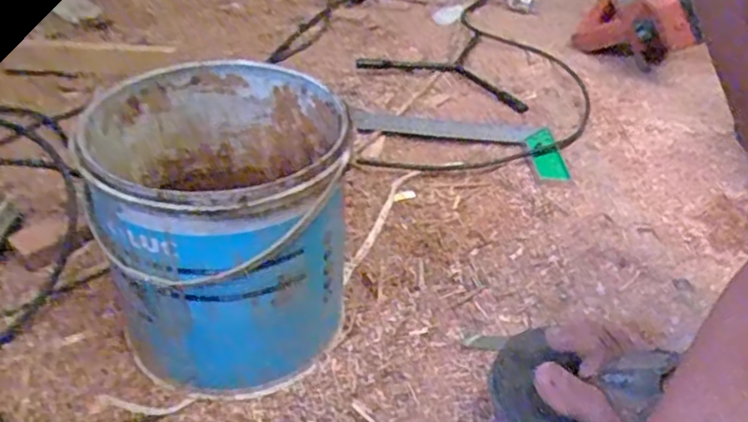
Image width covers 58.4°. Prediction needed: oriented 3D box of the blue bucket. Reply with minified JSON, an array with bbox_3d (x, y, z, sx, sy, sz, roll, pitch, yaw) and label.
[{"bbox_3d":[-0.112,0.016,0.498,0.171,0.191,0.176,-4,38,-12],"label":"blue bucket"}]

